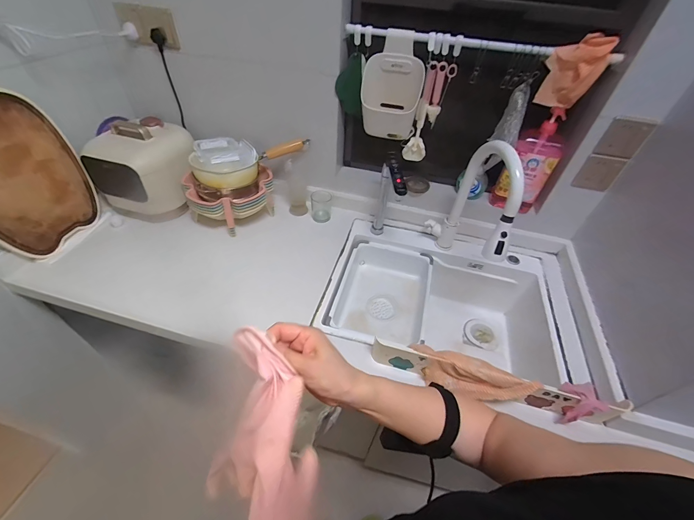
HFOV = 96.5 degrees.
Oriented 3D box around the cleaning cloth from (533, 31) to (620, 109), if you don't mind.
[{"bbox_3d":[0.518,-0.435,0.713,0.109,0.150,0.093,27,50,20],"label":"cleaning cloth"}]

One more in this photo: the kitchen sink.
[{"bbox_3d":[0.285,0.159,0.923,0.663,0.305,0.432,14,47,9],"label":"kitchen sink"}]

